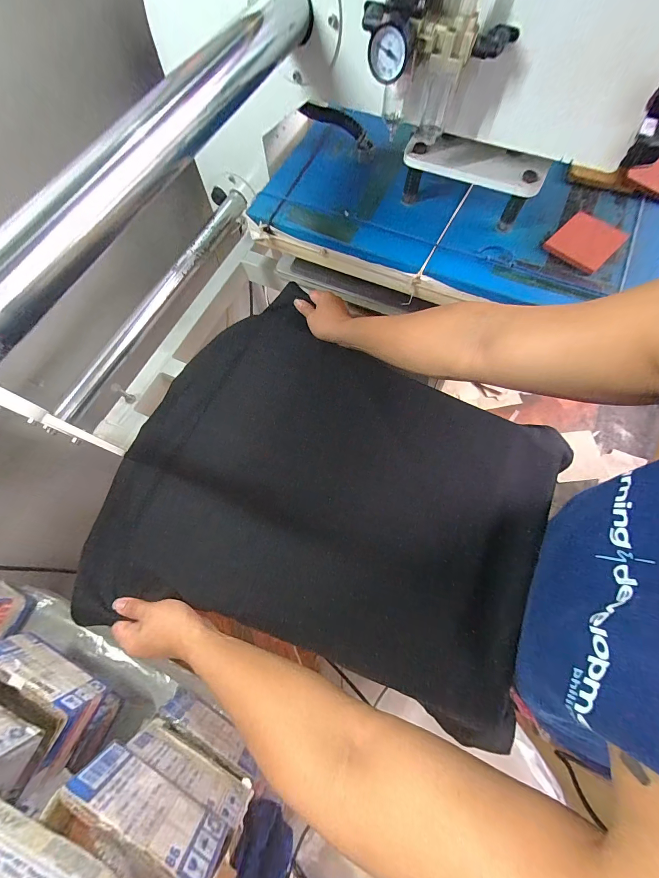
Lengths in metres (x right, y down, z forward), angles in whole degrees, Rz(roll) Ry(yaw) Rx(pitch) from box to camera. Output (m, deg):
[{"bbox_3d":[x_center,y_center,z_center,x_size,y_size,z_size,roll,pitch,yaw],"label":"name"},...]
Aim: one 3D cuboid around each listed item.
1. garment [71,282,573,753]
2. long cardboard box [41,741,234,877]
[{"bbox_3d":[0.009,0.062,0.501,0.632,0.042,0.508,16,71,7],"label":"garment"},{"bbox_3d":[-0.185,0.397,0.294,0.168,0.081,0.097,25,72,10],"label":"long cardboard box"}]

